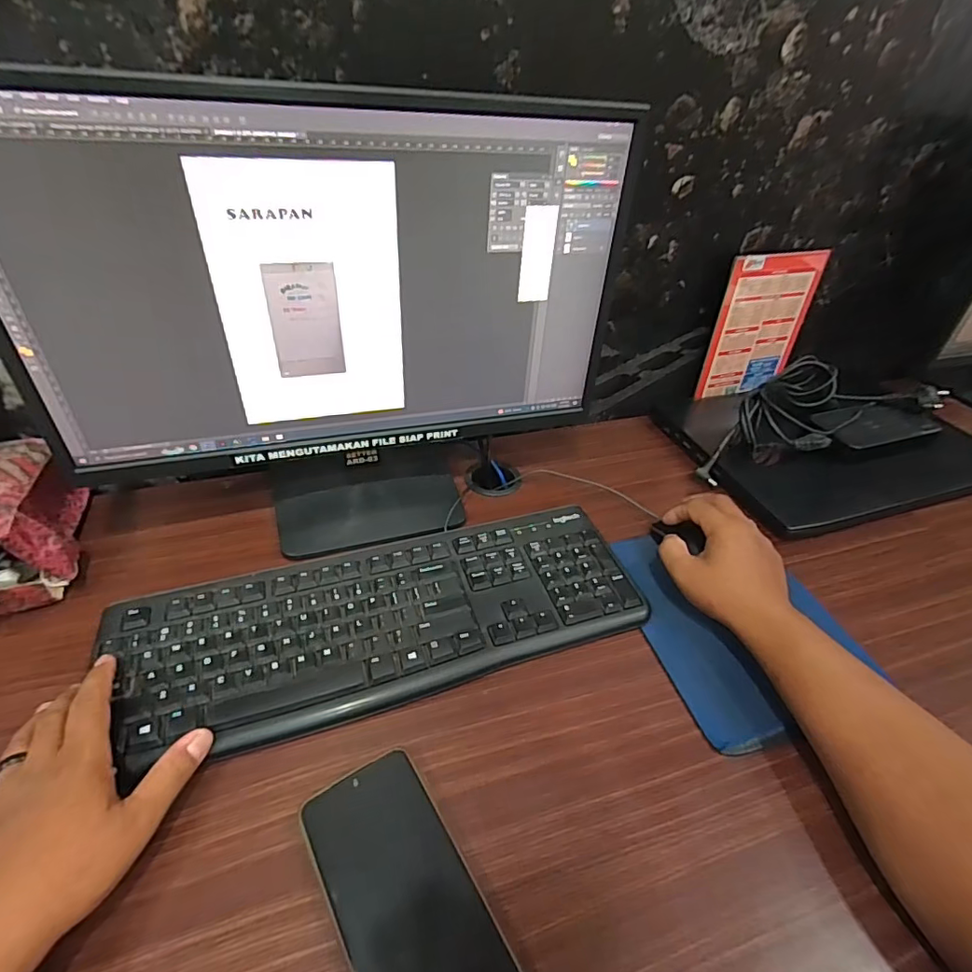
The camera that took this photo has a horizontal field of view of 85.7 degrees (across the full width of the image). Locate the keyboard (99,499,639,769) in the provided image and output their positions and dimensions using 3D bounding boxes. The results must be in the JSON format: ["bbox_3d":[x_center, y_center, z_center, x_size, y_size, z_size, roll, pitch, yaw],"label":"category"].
[{"bbox_3d":[-0.077,0.110,0.448,0.416,0.022,0.149,-10,42,-16],"label":"keyboard"}]

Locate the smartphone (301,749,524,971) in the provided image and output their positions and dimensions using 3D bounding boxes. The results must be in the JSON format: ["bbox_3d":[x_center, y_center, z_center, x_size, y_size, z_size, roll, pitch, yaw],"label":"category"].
[{"bbox_3d":[-0.043,0.241,0.301,0.076,0.015,0.163,-21,46,-26],"label":"smartphone"}]

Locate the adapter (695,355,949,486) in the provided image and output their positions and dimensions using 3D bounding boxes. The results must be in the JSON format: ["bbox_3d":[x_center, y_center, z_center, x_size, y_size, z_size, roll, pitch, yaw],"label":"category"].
[{"bbox_3d":[0.405,-0.090,0.675,0.343,0.070,0.166,-13,44,-19],"label":"adapter"}]

